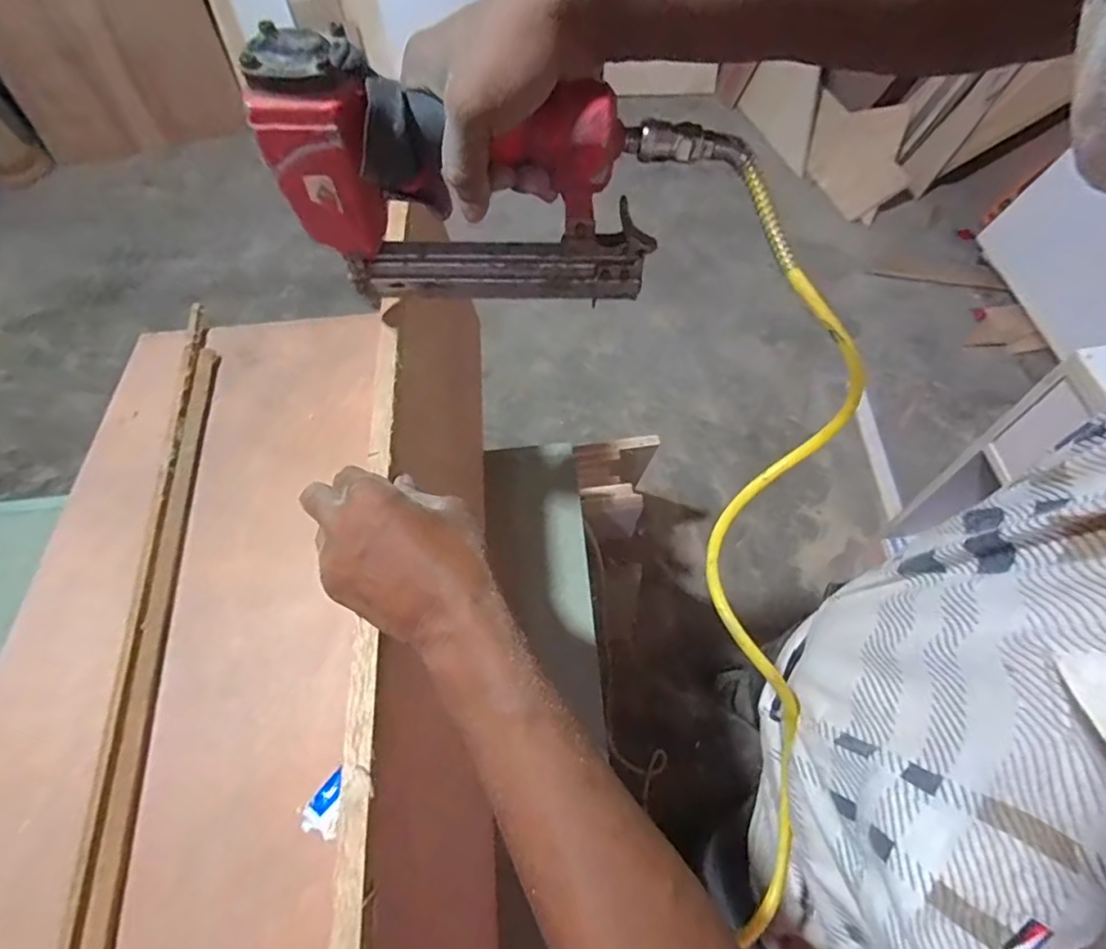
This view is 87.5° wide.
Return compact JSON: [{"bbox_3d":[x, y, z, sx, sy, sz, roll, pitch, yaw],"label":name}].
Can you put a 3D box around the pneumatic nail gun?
[{"bbox_3d":[-0.033,-0.170,0.355,0.240,0.150,0.059,6,70,2],"label":"pneumatic nail gun"}]

